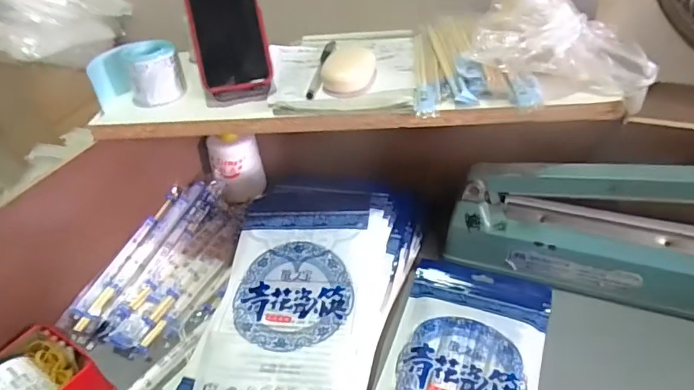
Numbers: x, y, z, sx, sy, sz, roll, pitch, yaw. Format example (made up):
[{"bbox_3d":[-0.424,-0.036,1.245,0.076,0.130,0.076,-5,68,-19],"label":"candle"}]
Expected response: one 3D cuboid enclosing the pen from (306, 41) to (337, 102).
[{"bbox_3d":[-0.029,-0.159,0.590,0.014,0.016,0.156,1,38,7],"label":"pen"}]

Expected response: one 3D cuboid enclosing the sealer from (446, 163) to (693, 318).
[{"bbox_3d":[0.265,0.028,0.514,0.299,0.161,0.064,11,41,19],"label":"sealer"}]

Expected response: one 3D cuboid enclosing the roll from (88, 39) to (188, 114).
[{"bbox_3d":[-0.242,-0.139,0.566,0.100,0.059,0.061,-14,39,-12],"label":"roll"}]

